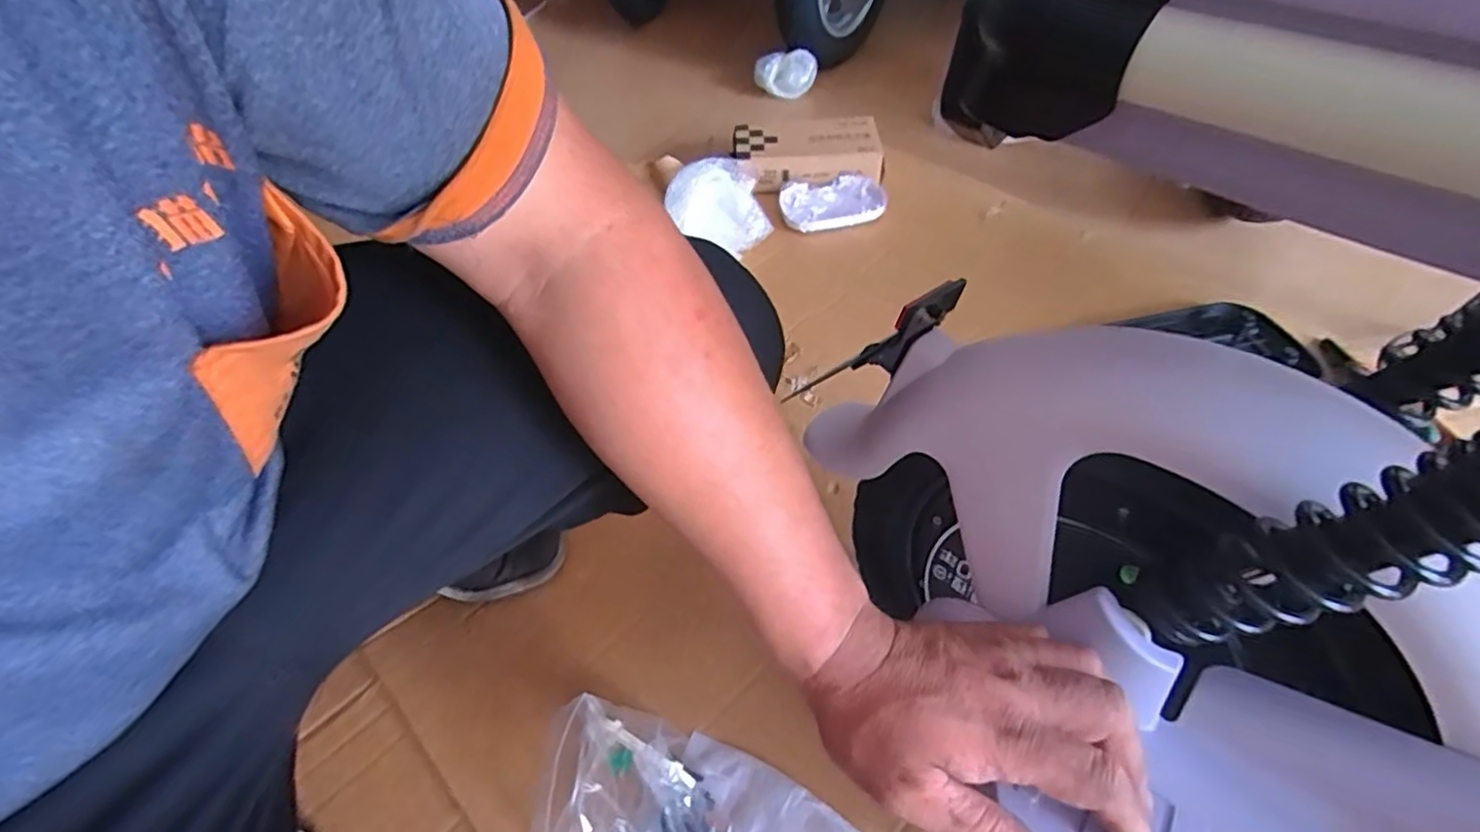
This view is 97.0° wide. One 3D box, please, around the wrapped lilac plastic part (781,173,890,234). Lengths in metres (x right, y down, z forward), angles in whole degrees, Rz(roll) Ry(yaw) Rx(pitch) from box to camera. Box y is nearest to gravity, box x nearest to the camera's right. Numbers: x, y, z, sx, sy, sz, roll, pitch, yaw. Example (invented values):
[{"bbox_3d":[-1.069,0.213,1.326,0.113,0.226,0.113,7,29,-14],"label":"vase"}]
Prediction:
[{"bbox_3d":[0.145,-0.342,1.045,0.158,0.034,0.106,-8,51,-3],"label":"wrapped lilac plastic part"}]

